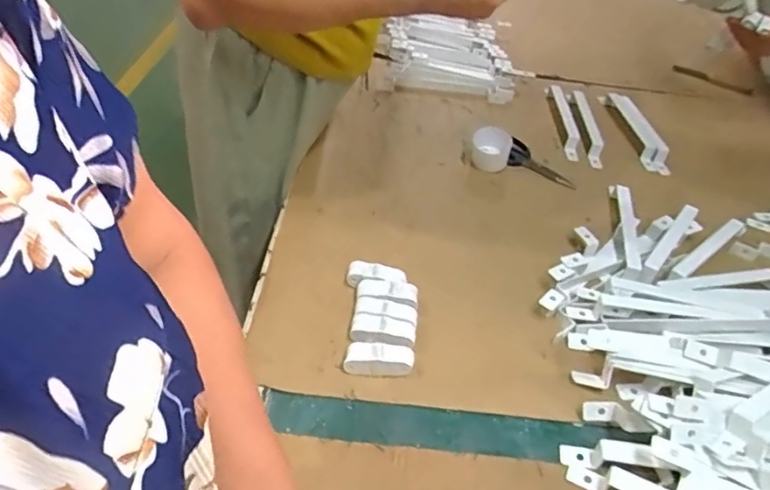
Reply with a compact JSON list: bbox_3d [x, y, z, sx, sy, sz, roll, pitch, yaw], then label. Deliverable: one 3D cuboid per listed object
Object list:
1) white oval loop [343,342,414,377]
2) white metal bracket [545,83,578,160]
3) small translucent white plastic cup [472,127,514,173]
[{"bbox_3d":[-0.007,0.132,0.615,0.076,0.028,0.030,6,44,0],"label":"white oval loop"},{"bbox_3d":[0.347,-0.244,1.044,0.031,0.027,0.236,4,44,-3],"label":"white metal bracket"},{"bbox_3d":[0.182,-0.164,0.932,0.069,0.057,0.057,13,44,6],"label":"small translucent white plastic cup"}]

